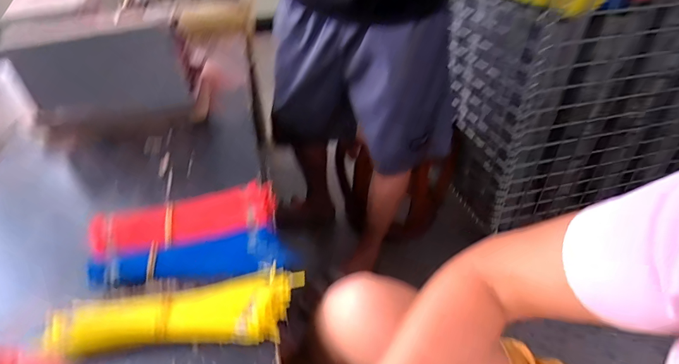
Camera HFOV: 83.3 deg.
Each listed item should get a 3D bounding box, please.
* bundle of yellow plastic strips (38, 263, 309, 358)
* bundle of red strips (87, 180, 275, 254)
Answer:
[{"bbox_3d":[-0.182,0.150,0.442,0.274,0.032,0.082,-7,39,-6],"label":"bundle of yellow plastic strips"},{"bbox_3d":[-0.218,0.052,0.548,0.246,0.034,0.072,-11,39,-10],"label":"bundle of red strips"}]

